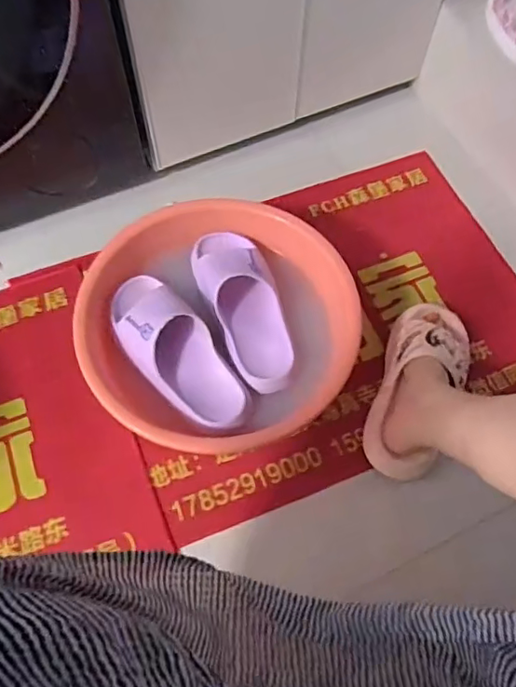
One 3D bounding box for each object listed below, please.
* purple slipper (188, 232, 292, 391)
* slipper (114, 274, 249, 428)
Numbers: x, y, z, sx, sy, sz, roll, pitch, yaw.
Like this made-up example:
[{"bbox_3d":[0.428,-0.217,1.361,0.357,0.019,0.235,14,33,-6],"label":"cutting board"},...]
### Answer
[{"bbox_3d":[-0.022,-0.057,0.763,0.101,0.058,0.249,-13,66,-6],"label":"purple slipper"},{"bbox_3d":[-0.110,0.006,0.722,0.100,0.057,0.243,-35,70,-15],"label":"slipper"}]

